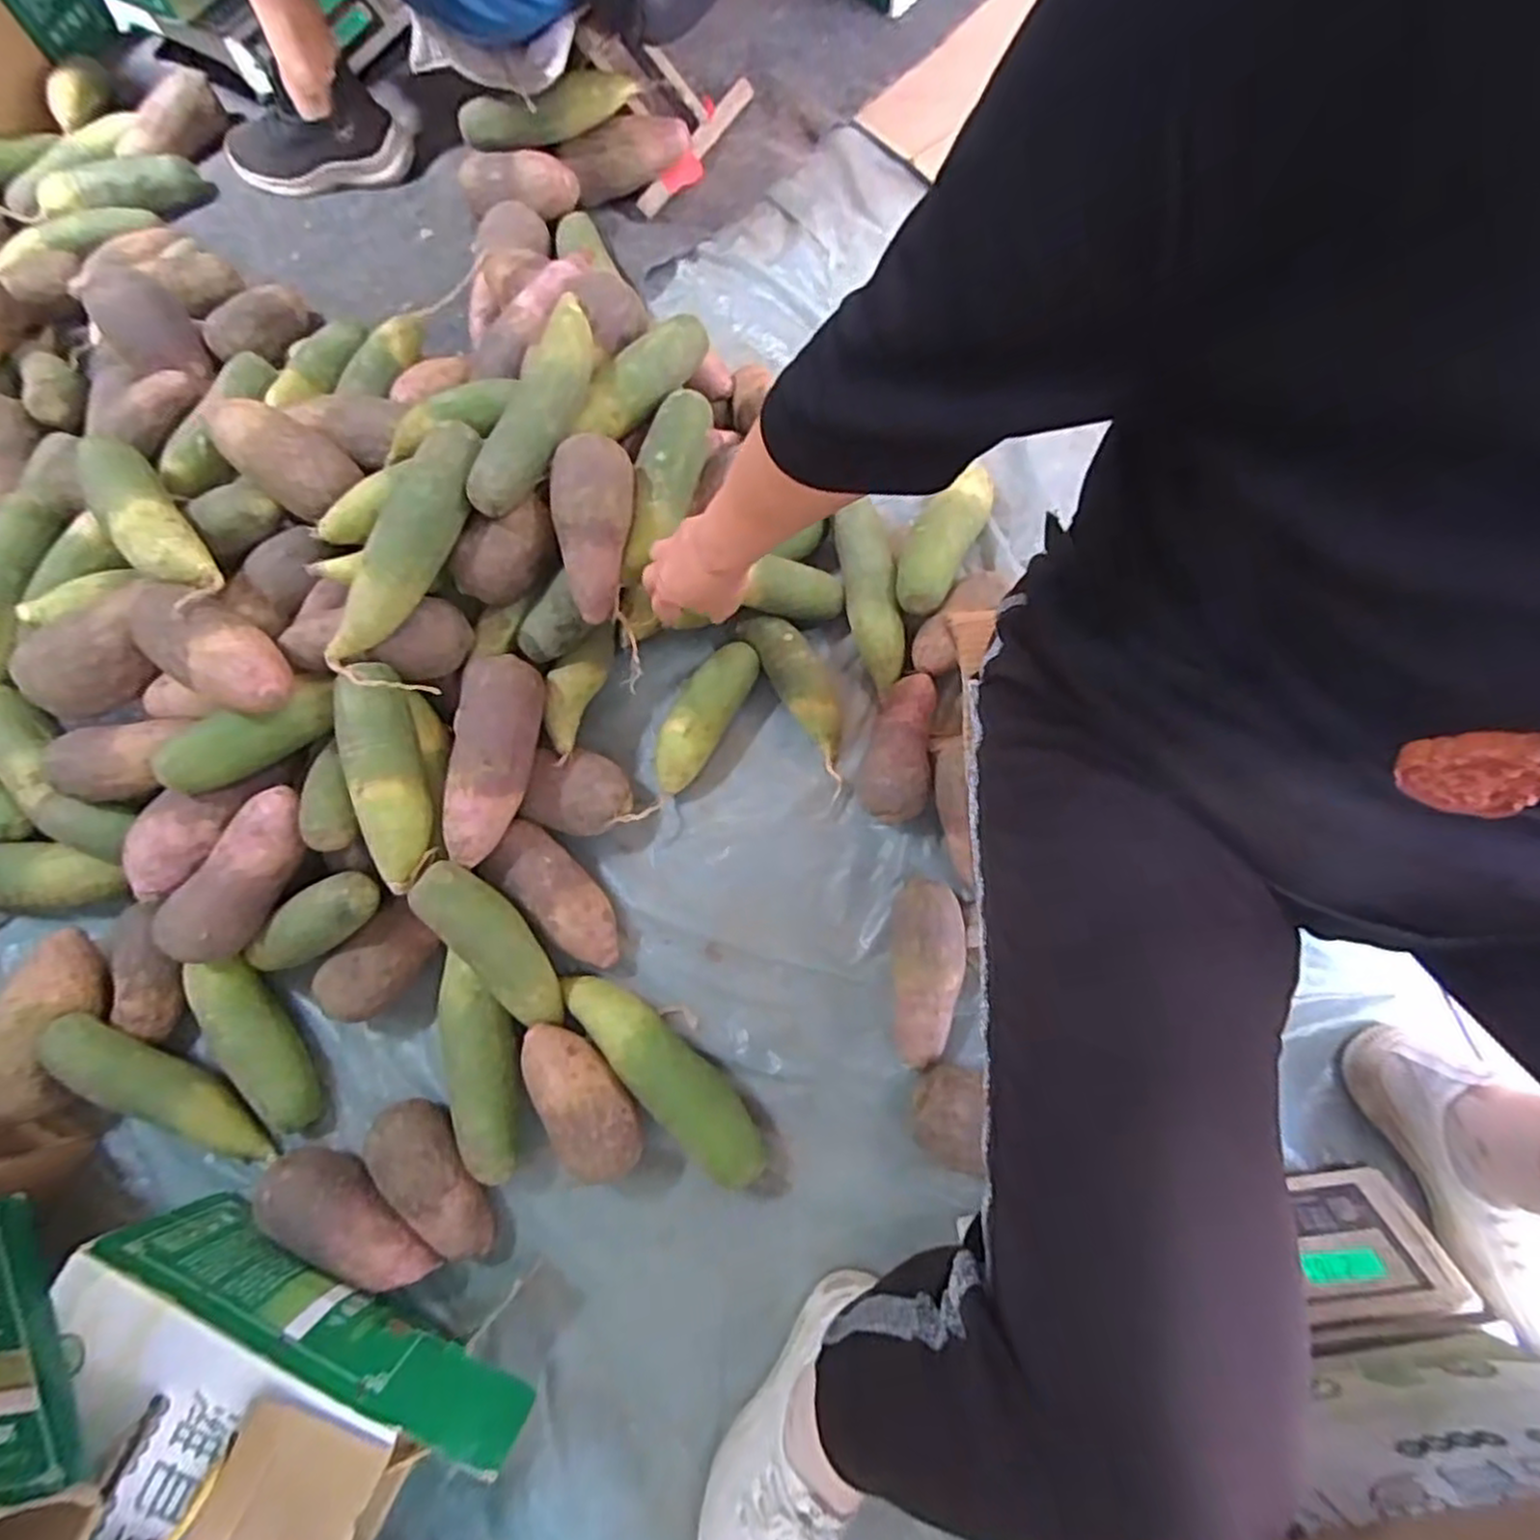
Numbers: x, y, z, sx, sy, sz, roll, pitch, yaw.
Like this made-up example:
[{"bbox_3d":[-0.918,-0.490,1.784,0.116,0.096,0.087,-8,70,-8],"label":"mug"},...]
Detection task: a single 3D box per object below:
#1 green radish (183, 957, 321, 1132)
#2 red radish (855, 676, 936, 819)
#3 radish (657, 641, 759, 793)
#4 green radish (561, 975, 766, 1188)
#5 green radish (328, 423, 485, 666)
[{"bbox_3d":[-0.445,0.237,0.649,0.059,0.060,0.158,-36,76,-8],"label":"green radish"},{"bbox_3d":[0.121,-0.023,0.695,0.065,0.072,0.149,15,75,6],"label":"red radish"},{"bbox_3d":[-0.064,-0.052,0.718,0.056,0.054,0.158,31,77,10],"label":"radish"},{"bbox_3d":[-0.090,0.252,0.626,0.222,0.060,0.061,40,79,12],"label":"green radish"},{"bbox_3d":[-0.293,-0.183,0.592,0.063,0.048,0.219,25,88,8],"label":"green radish"}]

